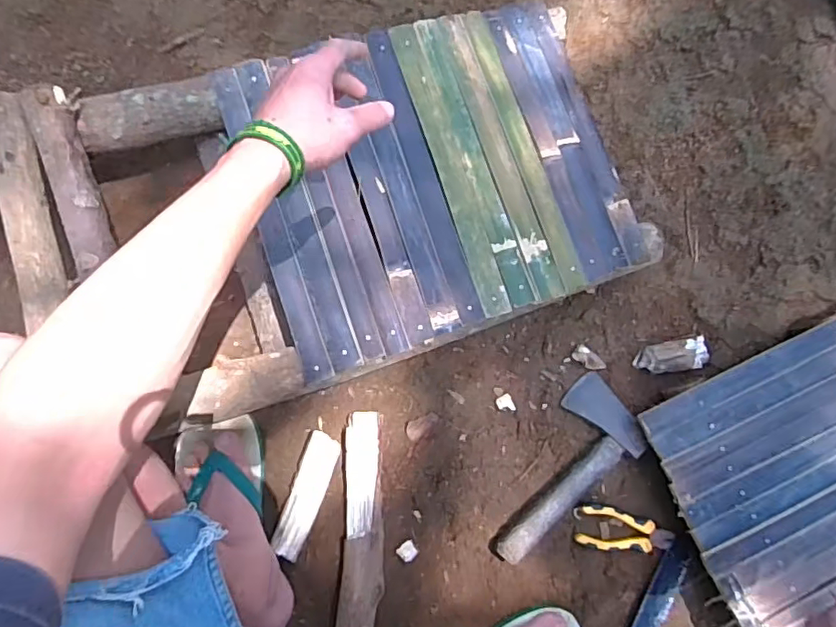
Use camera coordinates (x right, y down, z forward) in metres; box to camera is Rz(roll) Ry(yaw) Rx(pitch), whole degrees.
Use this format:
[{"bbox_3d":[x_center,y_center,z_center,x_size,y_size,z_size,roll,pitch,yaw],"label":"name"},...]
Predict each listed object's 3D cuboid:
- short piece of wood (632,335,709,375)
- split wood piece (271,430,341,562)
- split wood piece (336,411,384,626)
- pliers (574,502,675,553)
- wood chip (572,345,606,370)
[{"bbox_3d":[0.361,0.059,0.772,0.110,0.037,0.046,-10,82,-7],"label":"short piece of wood"},{"bbox_3d":[-0.144,0.232,0.712,0.041,0.022,0.154,21,81,-4],"label":"split wood piece"},{"bbox_3d":[-0.071,0.274,0.702,0.056,0.047,0.293,2,81,-5],"label":"split wood piece"},{"bbox_3d":[0.273,0.289,0.735,0.126,0.018,0.053,12,82,-5],"label":"pliers"},{"bbox_3d":[0.240,0.064,0.774,0.045,0.012,0.024,38,81,-1],"label":"wood chip"}]

